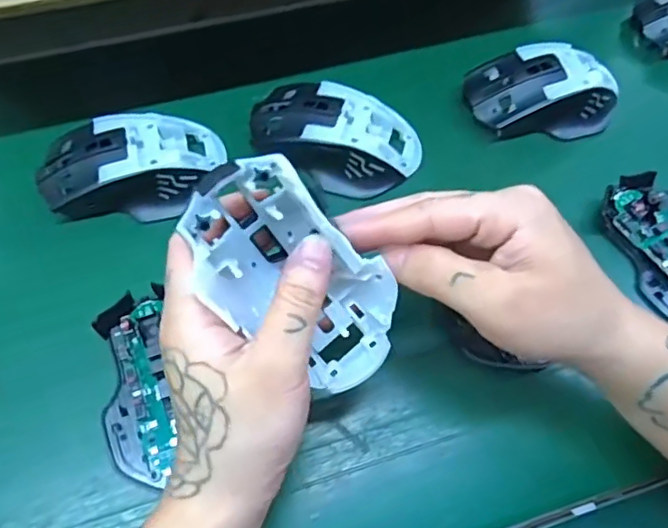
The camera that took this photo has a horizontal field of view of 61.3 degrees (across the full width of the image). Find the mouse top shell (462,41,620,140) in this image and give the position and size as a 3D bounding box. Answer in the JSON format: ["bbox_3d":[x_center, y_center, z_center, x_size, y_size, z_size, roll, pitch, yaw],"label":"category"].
[{"bbox_3d":[0.149,-0.125,0.399,0.105,0.035,0.060,-5,64,-3],"label":"mouse top shell"}]

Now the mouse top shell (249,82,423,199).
[{"bbox_3d":[0.000,-0.087,0.377,0.114,0.031,0.064,16,65,7],"label":"mouse top shell"}]

